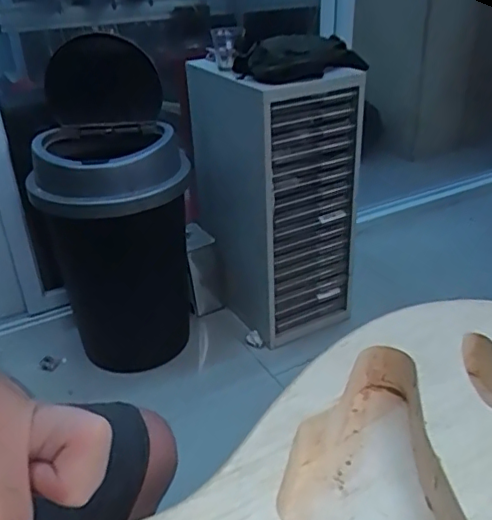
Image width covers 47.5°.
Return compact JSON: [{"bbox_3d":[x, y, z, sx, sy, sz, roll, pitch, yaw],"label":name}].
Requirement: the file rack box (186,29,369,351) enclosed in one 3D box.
[{"bbox_3d":[0.072,-0.190,1.508,0.308,0.732,0.373,-20,34,-28],"label":"file rack box"}]

